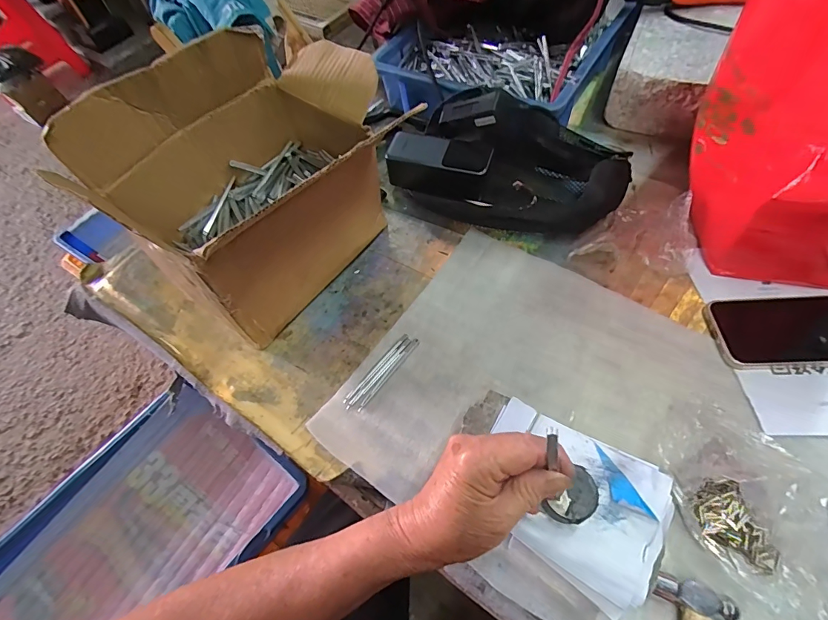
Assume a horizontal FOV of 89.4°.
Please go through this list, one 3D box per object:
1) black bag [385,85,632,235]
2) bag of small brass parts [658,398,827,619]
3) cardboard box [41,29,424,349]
[{"bbox_3d":[0.104,-0.184,0.519,0.302,0.109,0.148,16,63,16],"label":"black bag"},{"bbox_3d":[0.271,0.158,0.317,0.102,0.034,0.181,-37,62,-15],"label":"bag of small brass parts"},{"bbox_3d":[-0.148,-0.128,0.435,0.163,0.228,0.256,34,68,23],"label":"cardboard box"}]

